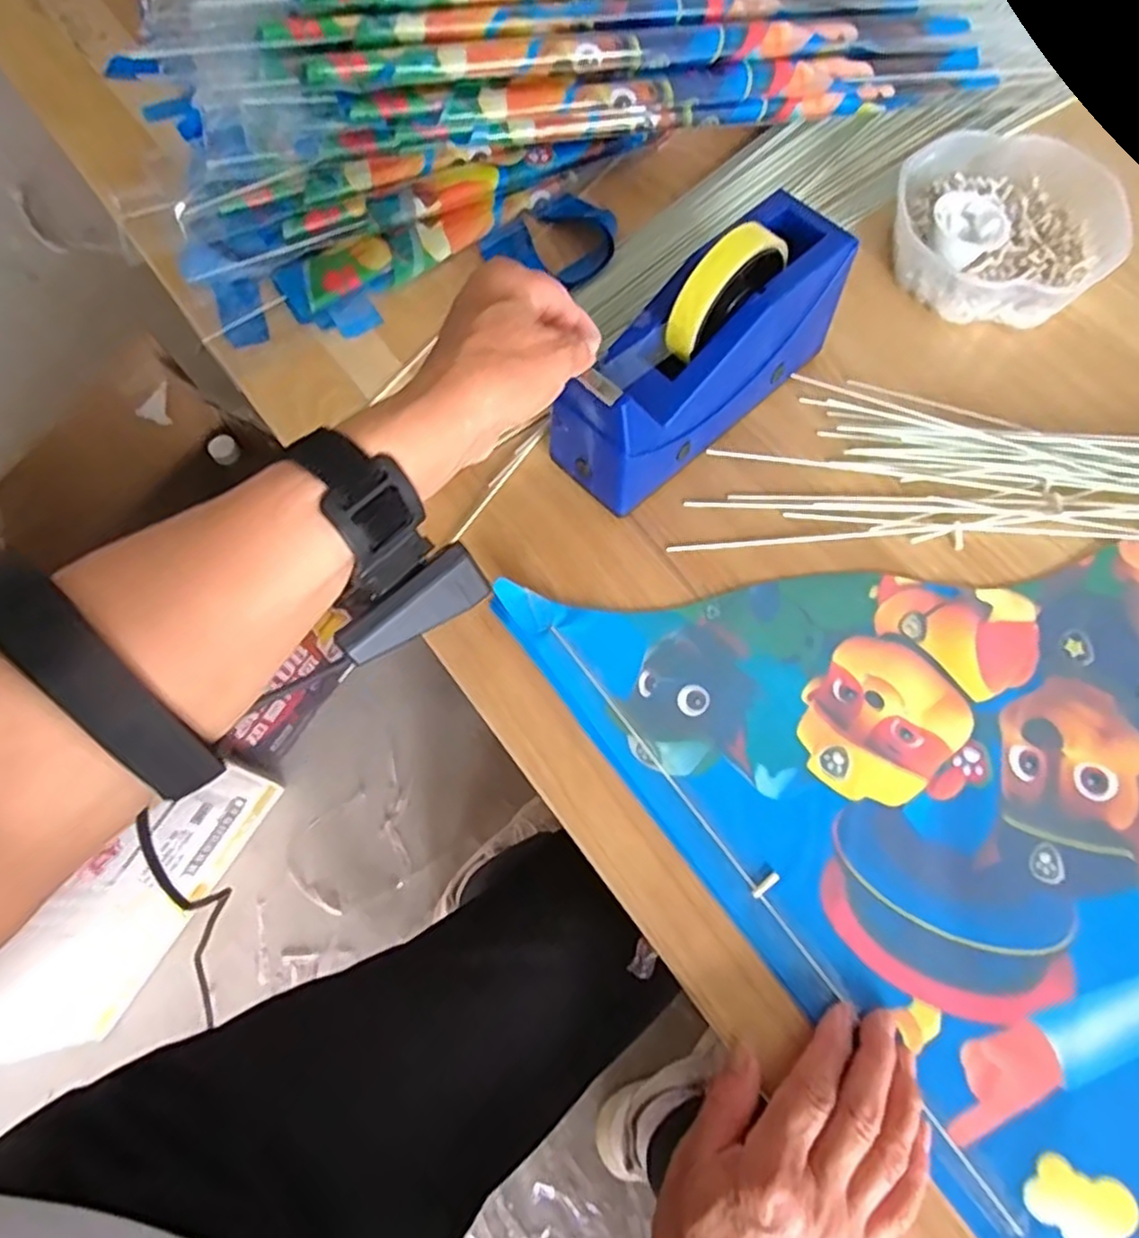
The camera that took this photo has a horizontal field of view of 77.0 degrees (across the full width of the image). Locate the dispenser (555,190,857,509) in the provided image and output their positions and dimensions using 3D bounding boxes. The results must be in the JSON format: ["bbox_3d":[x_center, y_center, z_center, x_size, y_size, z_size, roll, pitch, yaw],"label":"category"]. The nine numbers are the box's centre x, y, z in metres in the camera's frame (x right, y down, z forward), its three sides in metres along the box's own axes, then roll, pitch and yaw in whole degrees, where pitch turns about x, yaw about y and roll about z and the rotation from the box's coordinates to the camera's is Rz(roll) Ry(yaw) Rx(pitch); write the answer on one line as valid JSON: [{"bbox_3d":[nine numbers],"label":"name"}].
[{"bbox_3d":[0.080,-0.166,0.436,0.196,0.121,0.066,-40,73,-14],"label":"dispenser"}]

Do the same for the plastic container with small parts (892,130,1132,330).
[{"bbox_3d":[0.316,-0.287,0.522,0.156,0.041,0.154,1,68,1],"label":"plastic container with small parts"}]

